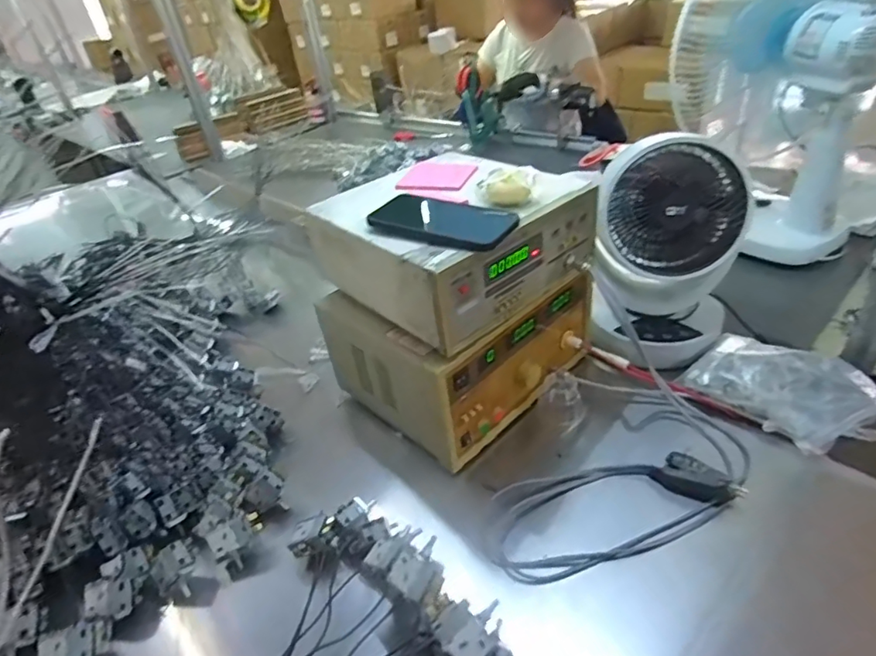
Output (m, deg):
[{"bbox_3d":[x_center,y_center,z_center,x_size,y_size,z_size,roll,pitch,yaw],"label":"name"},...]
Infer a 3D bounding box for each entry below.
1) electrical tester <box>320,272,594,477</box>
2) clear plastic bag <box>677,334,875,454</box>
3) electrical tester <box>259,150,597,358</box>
[{"bbox_3d":[0.037,-0.001,0.764,0.256,0.171,0.311,28,50,36],"label":"electrical tester"},{"bbox_3d":[0.459,0.087,0.683,0.137,0.065,0.221,-31,44,-27],"label":"clear plastic bag"},{"bbox_3d":[0.019,-0.126,0.687,0.276,0.112,0.264,-32,44,-28],"label":"electrical tester"}]

